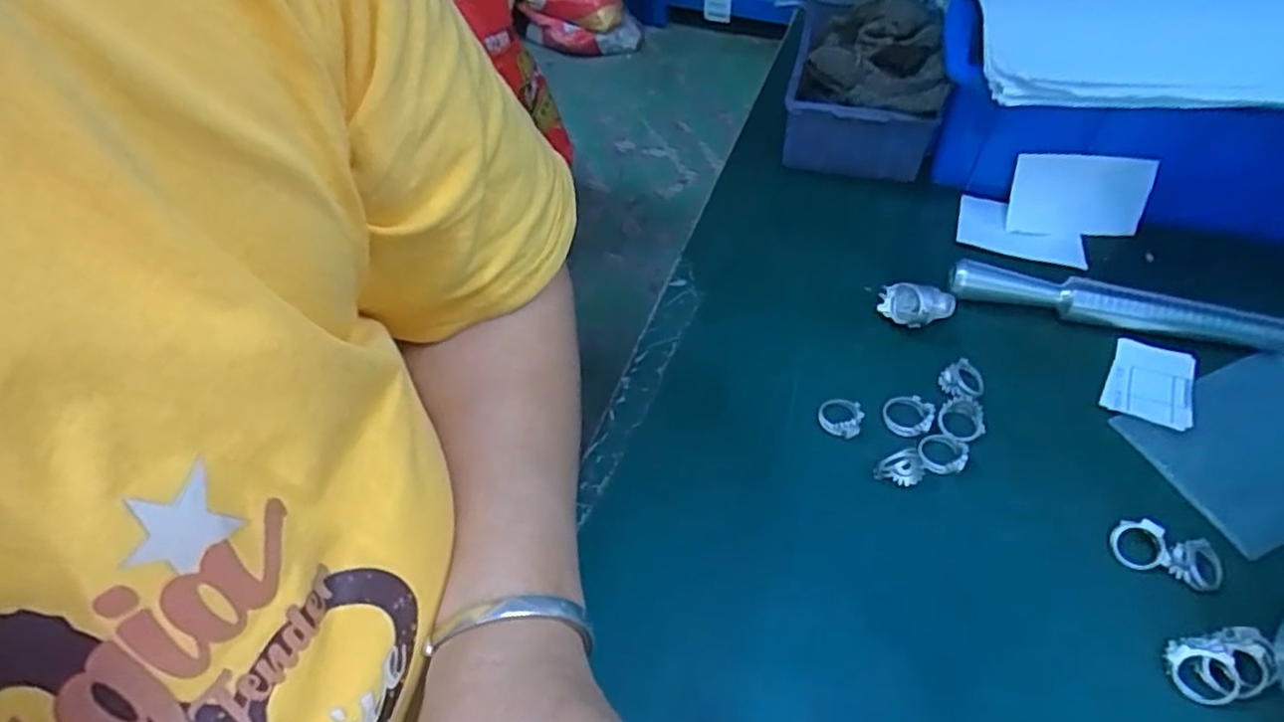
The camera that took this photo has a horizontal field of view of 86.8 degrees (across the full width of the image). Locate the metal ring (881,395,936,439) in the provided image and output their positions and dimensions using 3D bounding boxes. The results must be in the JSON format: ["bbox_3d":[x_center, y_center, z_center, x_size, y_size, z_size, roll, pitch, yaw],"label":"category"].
[{"bbox_3d":[0.134,0.026,0.339,0.023,0.007,0.022,0,53,2],"label":"metal ring"}]

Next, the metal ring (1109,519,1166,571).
[{"bbox_3d":[0.217,0.080,0.297,0.021,0.005,0.021,-6,75,22],"label":"metal ring"}]

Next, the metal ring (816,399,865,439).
[{"bbox_3d":[0.101,0.027,0.344,0.021,0.007,0.021,-1,53,1],"label":"metal ring"}]

